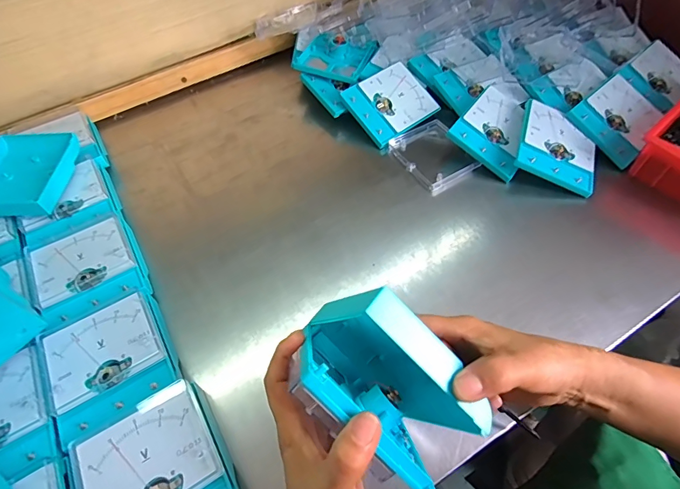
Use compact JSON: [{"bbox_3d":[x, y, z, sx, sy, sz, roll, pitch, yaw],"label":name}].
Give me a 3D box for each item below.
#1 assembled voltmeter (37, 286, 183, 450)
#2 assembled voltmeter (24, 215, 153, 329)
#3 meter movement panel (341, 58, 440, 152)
[{"bbox_3d":[-0.213,0.110,0.375,0.102,0.034,0.114,-29,58,-16],"label":"assembled voltmeter"},{"bbox_3d":[-0.270,0.030,0.432,0.101,0.035,0.119,-27,58,-15],"label":"assembled voltmeter"},{"bbox_3d":[0.070,-0.201,0.558,0.111,0.010,0.096,-35,81,-13],"label":"meter movement panel"}]

